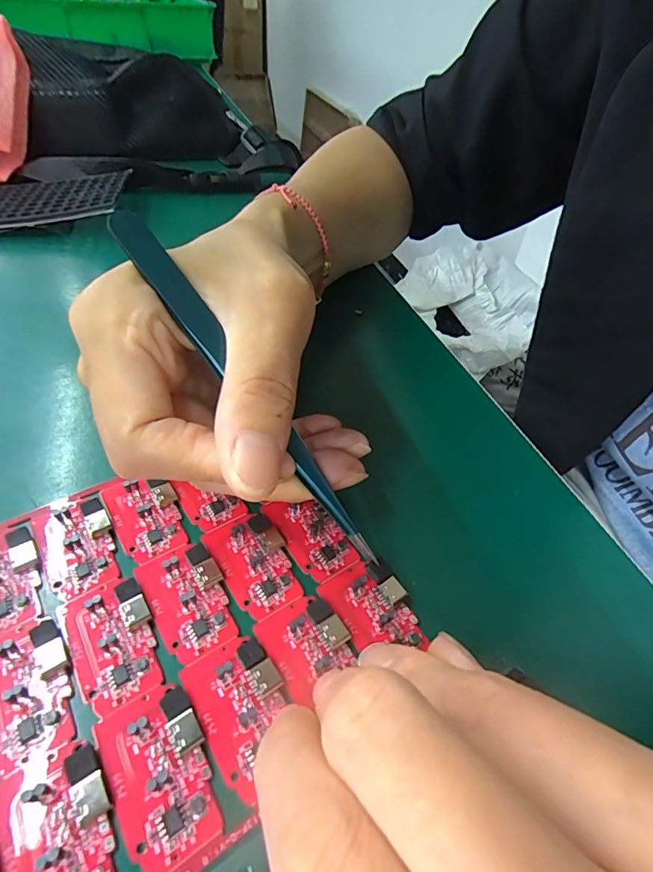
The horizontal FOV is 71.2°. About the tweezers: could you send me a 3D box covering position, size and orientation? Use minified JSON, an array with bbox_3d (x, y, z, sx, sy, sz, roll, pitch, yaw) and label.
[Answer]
[{"bbox_3d":[-0.024,-0.015,0.138,0.010,0.004,0.121,-41,98,-35],"label":"tweezers"}]

